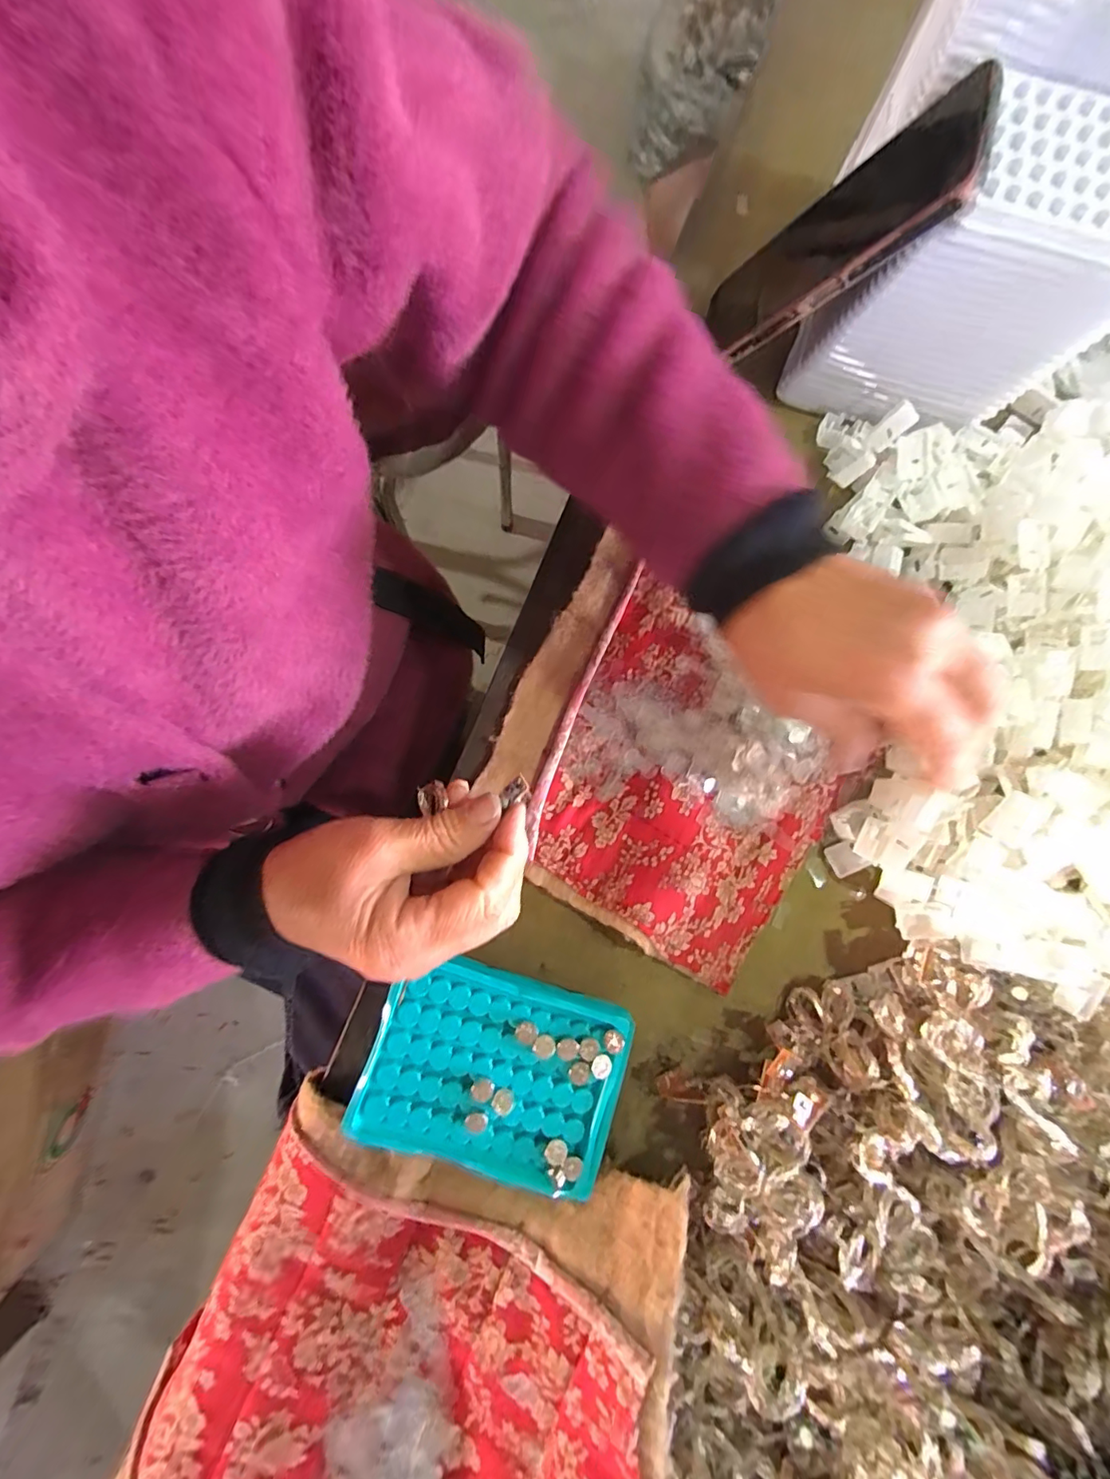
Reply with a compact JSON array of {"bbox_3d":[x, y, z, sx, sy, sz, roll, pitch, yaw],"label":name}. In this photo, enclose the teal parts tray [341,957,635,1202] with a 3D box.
[{"bbox_3d":[-0.032,0.179,0.286,0.133,0.024,0.093,16,82,0],"label":"teal parts tray"}]

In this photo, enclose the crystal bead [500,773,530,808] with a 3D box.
[{"bbox_3d":[-0.019,0.026,0.254,0.016,0.006,0.009,-43,82,-7],"label":"crystal bead"}]

